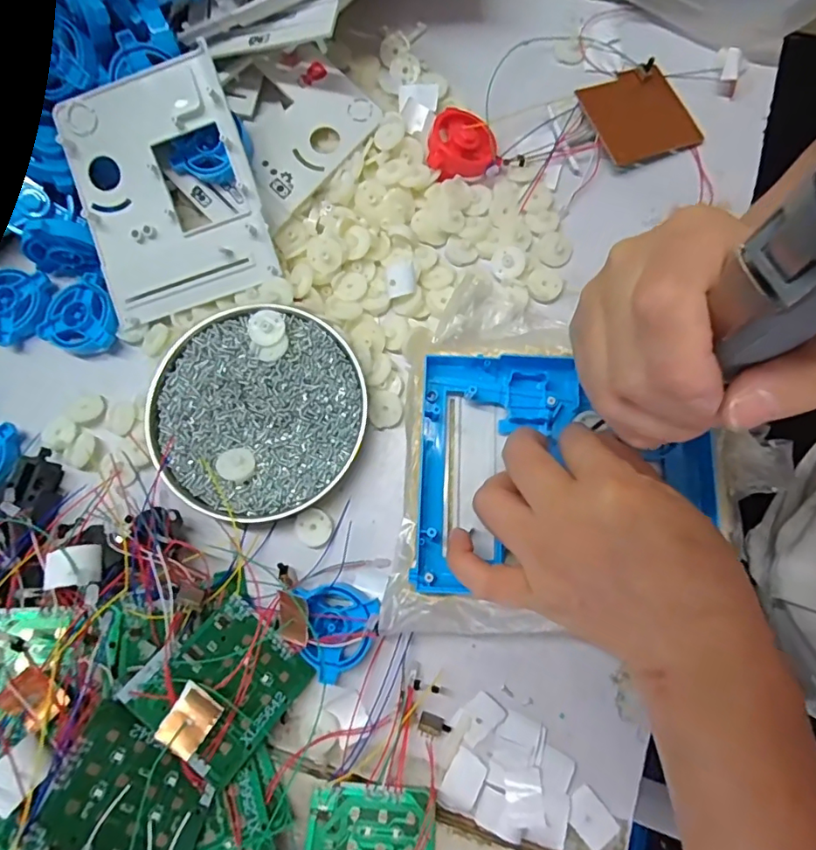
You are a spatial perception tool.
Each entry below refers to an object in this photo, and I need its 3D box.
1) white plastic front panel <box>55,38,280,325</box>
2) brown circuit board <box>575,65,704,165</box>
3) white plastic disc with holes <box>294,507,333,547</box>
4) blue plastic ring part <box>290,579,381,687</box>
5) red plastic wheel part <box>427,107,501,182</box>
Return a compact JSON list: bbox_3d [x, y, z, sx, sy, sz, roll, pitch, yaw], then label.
[{"bbox_3d":[-0.157,-0.151,0.337,0.112,0.007,0.142,-15,102,7],"label":"white plastic front panel"},{"bbox_3d":[0.165,-0.222,0.371,0.066,0.006,0.073,-26,80,-6],"label":"brown circuit board"},{"bbox_3d":[-0.059,0.064,0.326,0.022,0.006,0.022,0,78,0],"label":"white plastic disc with holes"},{"bbox_3d":[-0.039,0.119,0.302,0.046,0.021,0.053,-11,79,-3],"label":"blue plastic ring part"},{"bbox_3d":[0.038,-0.199,0.363,0.049,0.018,0.050,-8,79,-2],"label":"red plastic wheel part"}]

